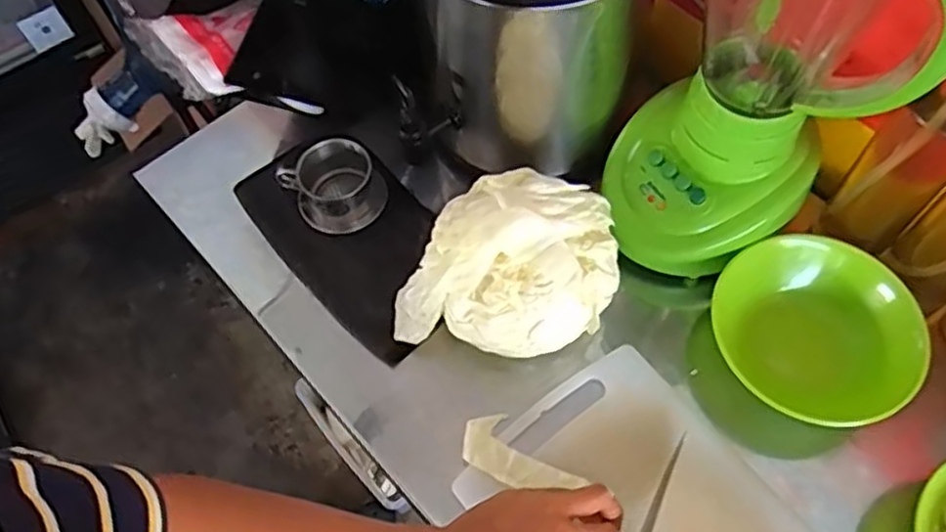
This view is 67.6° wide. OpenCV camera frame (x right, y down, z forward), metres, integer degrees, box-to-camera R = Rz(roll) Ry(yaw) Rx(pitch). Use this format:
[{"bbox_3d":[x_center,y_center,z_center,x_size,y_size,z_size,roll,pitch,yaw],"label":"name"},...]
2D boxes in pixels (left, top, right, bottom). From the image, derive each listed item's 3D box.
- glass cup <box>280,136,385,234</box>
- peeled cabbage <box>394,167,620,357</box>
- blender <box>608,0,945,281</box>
[{"bbox_3d":[-0.140,-0.082,0.719,0.084,0.062,0.078,-1,60,2],"label":"glass cup"},{"bbox_3d":[0.037,0.000,0.637,0.172,0.108,0.158,19,63,13],"label":"peeled cabbage"},{"bbox_3d":[0.219,-0.150,0.545,0.168,0.353,0.148,0,60,2],"label":"blender"}]

